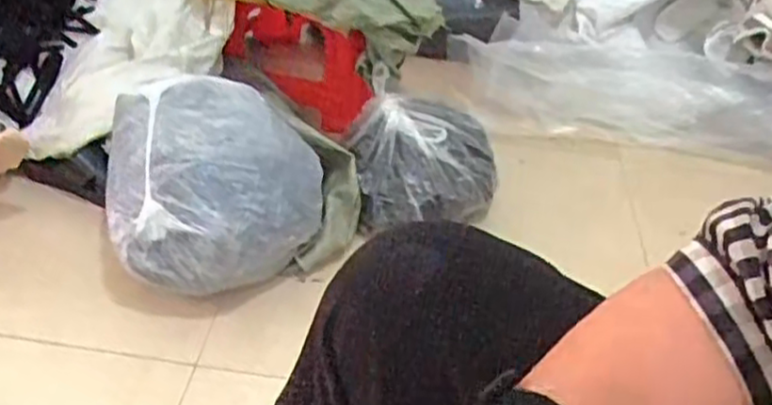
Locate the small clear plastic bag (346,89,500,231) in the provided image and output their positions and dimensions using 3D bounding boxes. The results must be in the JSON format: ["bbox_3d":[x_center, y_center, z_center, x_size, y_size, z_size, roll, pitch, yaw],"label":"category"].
[{"bbox_3d":[0.054,-0.060,1.064,0.216,0.133,0.174,8,37,2],"label":"small clear plastic bag"}]

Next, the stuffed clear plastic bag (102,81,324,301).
[{"bbox_3d":[-0.228,-0.028,0.957,0.280,0.163,0.253,1,37,-7],"label":"stuffed clear plastic bag"}]

